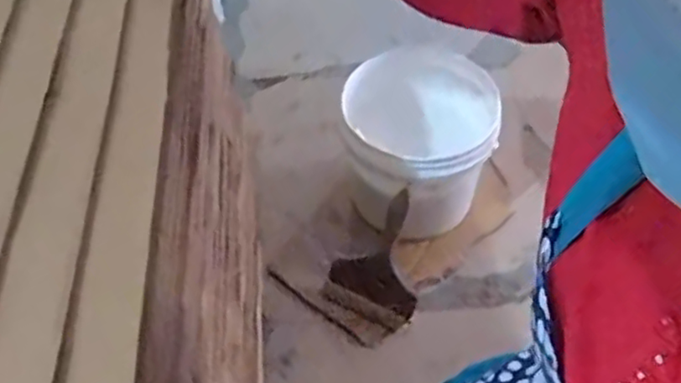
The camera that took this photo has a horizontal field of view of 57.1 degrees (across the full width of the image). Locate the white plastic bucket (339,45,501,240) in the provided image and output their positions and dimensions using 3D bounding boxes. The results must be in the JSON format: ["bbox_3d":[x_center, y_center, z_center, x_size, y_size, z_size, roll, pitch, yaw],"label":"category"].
[{"bbox_3d":[0.106,-0.070,0.910,0.199,0.187,0.205,3,52,-3],"label":"white plastic bucket"}]

